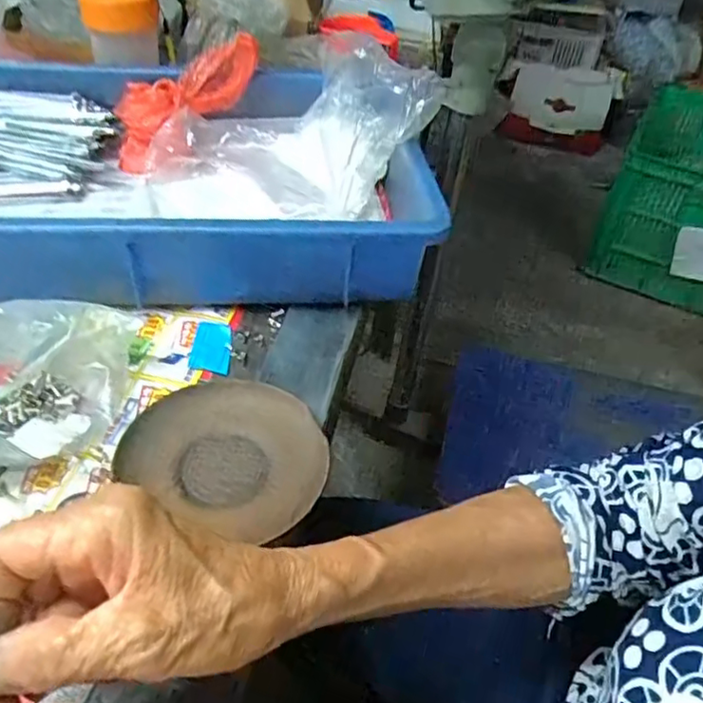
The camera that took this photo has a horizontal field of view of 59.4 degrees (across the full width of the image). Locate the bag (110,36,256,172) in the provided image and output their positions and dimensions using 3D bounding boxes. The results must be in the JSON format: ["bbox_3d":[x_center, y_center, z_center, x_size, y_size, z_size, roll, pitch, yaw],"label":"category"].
[{"bbox_3d":[-0.155,-0.231,0.577,0.163,0.057,0.081,-40,54,-4],"label":"bag"}]

